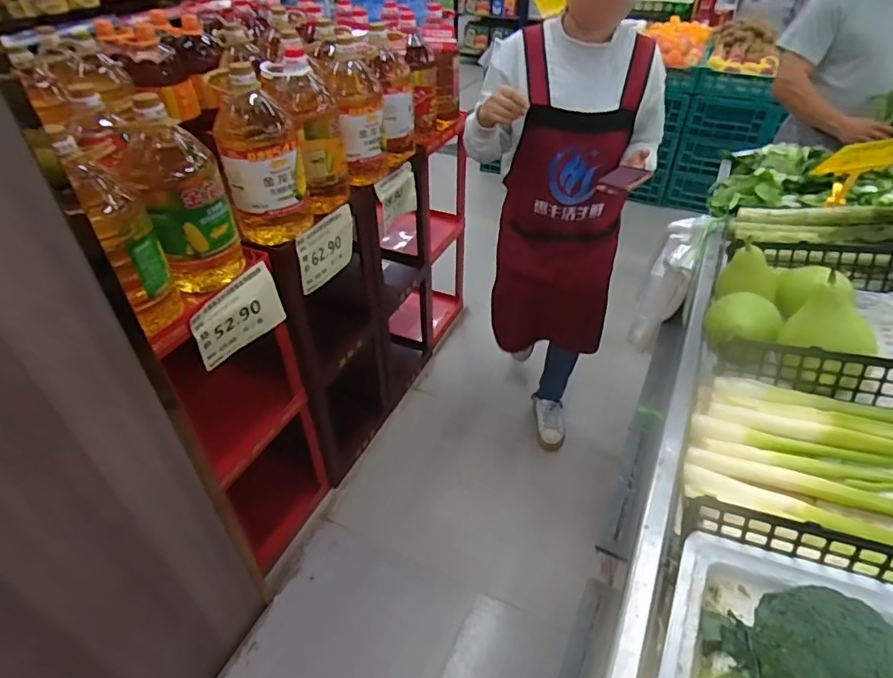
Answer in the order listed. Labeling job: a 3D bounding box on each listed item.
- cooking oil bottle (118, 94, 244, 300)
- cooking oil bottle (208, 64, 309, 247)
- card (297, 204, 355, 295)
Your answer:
[{"bbox_3d":[-0.477,-0.242,0.957,0.143,0.332,0.161,-23,46,-25],"label":"cooking oil bottle"},{"bbox_3d":[-0.380,-0.366,1.086,0.154,0.323,0.150,-10,42,-12],"label":"cooking oil bottle"},{"bbox_3d":[-0.282,-0.209,1.242,0.009,0.147,0.207,16,41,21],"label":"card"}]

